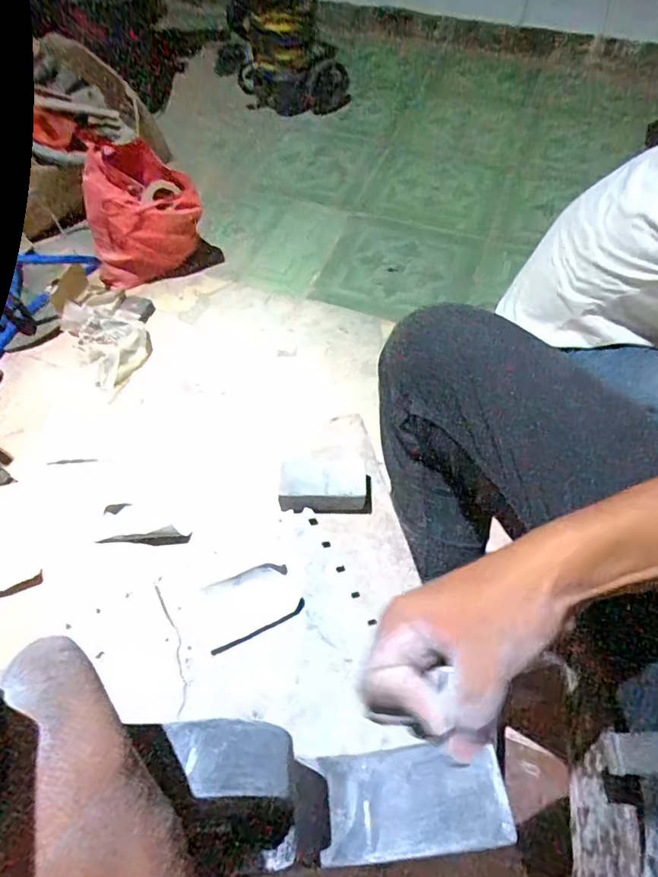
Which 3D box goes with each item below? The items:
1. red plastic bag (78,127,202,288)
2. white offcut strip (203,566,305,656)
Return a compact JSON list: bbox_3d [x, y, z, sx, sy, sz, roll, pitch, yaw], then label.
[{"bbox_3d":[-0.457,-0.546,1.346,0.273,0.276,0.193,-15,58,-10],"label":"red plastic bag"},{"bbox_3d":[-0.077,0.160,0.534,0.091,0.008,0.062,-18,58,-12],"label":"white offcut strip"}]

